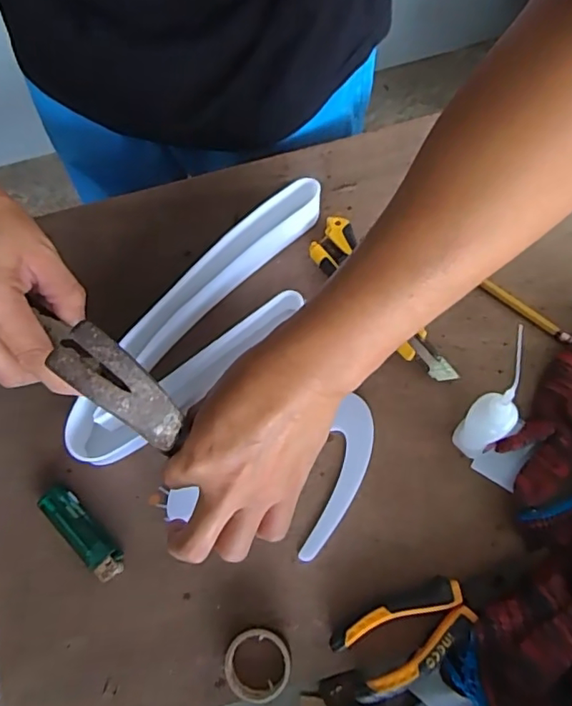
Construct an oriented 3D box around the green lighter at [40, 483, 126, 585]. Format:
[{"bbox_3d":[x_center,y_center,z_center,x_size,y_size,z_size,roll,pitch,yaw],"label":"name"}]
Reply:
[{"bbox_3d":[-0.153,0.134,0.411,0.024,0.012,0.083,-44,77,-11],"label":"green lighter"}]

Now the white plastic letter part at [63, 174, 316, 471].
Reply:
[{"bbox_3d":[-0.063,-0.027,0.436,0.277,0.038,0.095,-42,76,-11],"label":"white plastic letter part"}]

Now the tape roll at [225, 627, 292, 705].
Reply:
[{"bbox_3d":[-0.019,0.211,0.374,0.043,0.021,0.044,0,73,1],"label":"tape roll"}]

